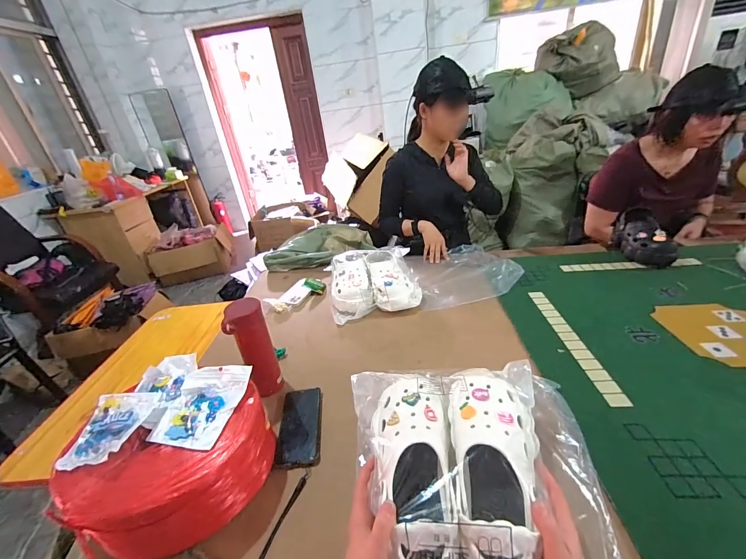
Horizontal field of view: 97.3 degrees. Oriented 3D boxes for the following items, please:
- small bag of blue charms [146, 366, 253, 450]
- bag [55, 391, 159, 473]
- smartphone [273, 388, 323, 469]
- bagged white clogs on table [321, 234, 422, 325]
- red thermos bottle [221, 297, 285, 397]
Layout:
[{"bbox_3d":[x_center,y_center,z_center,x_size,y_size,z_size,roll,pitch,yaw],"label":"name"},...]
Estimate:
[{"bbox_3d":[-0.273,0.198,0.534,0.110,0.029,0.136,3,30,13],"label":"small bag of blue charms"},{"bbox_3d":[-0.398,0.223,0.497,0.097,0.029,0.111,-3,29,8],"label":"bag"},{"bbox_3d":[-0.138,0.275,0.630,0.077,0.012,0.168,-7,29,-3],"label":"smartphone"},{"bbox_3d":[0.003,-0.006,1.028,0.275,0.088,0.293,-8,29,-6],"label":"bagged white clogs on table"},{"bbox_3d":[-0.235,0.149,0.660,0.072,0.214,0.069,-17,31,-21],"label":"red thermos bottle"}]

